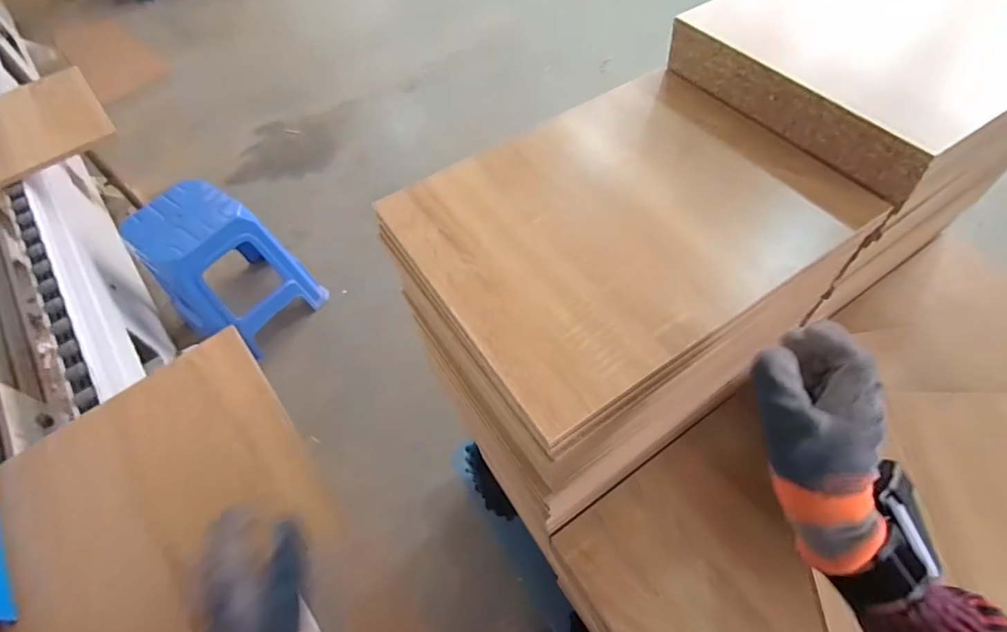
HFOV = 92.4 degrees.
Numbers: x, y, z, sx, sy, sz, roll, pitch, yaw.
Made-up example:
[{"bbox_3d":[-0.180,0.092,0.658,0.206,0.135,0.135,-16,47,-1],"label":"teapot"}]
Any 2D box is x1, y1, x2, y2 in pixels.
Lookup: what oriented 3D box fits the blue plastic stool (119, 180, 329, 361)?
[{"bbox_3d":[-0.895,-0.149,1.554,0.374,0.395,0.360,28,63,20],"label":"blue plastic stool"}]

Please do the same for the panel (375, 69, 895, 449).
[{"bbox_3d":[0.123,-0.111,0.511,0.420,0.017,0.324,-30,61,-15],"label":"panel"}]

